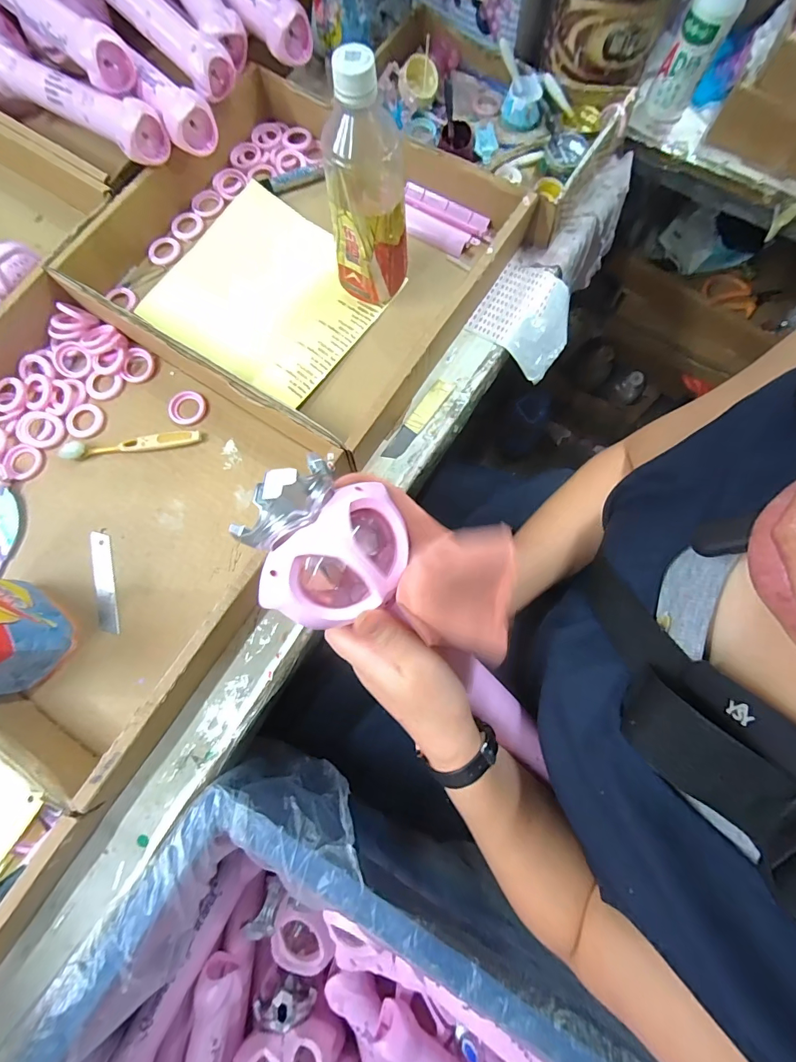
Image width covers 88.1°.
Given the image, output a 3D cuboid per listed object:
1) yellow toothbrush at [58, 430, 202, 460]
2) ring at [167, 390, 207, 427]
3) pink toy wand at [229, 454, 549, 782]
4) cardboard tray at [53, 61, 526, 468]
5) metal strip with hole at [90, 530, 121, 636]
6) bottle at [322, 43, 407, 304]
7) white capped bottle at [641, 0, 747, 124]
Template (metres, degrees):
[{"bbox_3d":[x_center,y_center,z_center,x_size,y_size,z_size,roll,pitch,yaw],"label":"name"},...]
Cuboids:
[{"bbox_3d":[-0.269,-0.087,0.416,0.137,0.008,0.020,-6,79,-2],"label":"yellow toothbrush"},{"bbox_3d":[-0.218,-0.128,0.426,0.038,0.004,0.037,0,78,0],"label":"ring"},{"bbox_3d":[0.017,0.067,0.279,0.095,0.041,0.277,-47,111,-9],"label":"pink toy wand"},{"bbox_3d":[-0.109,-0.299,0.437,0.378,0.056,0.351,33,80,6],"label":"cardboard tray"},{"bbox_3d":[-0.280,0.049,0.391,0.019,0.004,0.098,-14,79,-3],"label":"metal strip with hole"},{"bbox_3d":[-0.026,-0.302,0.370,0.071,0.183,0.074,3,78,0],"label":"bottle"},{"bbox_3d":[0.325,-0.533,0.442,0.049,0.145,0.041,30,79,7],"label":"white capped bottle"}]

